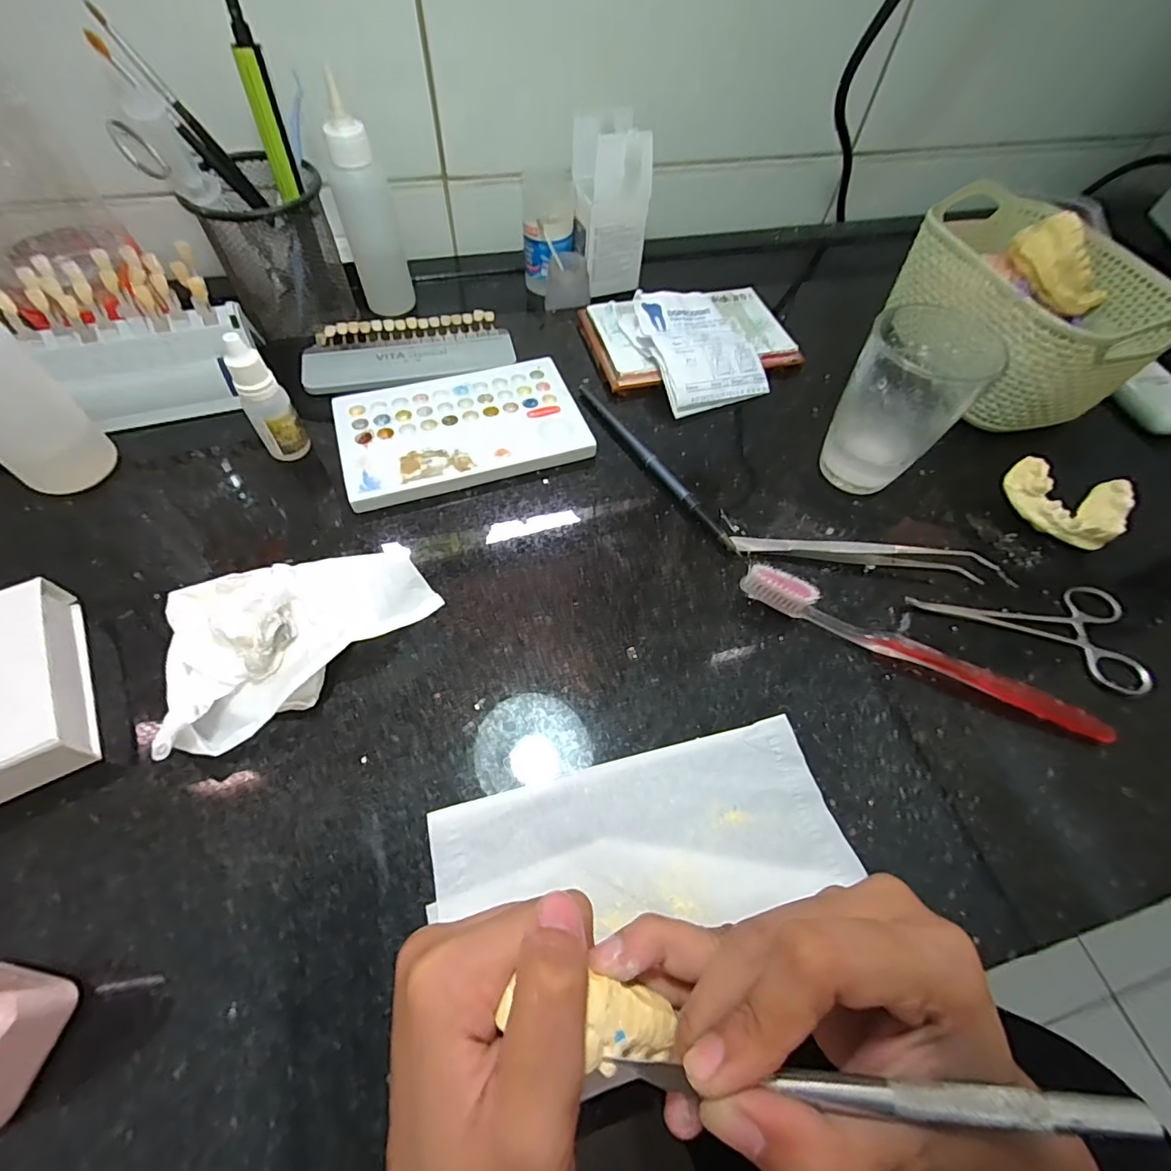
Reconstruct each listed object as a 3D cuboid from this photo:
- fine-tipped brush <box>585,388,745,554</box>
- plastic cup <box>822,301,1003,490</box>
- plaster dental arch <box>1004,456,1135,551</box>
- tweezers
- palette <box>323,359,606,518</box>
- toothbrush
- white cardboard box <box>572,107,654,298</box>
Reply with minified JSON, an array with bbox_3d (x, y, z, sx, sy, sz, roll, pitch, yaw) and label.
[{"bbox_3d":[0.044,-0.079,0.336,0.010,0.010,0.163,-29,64,-18],"label":"fine-tipped brush"},{"bbox_3d":[0.182,-0.100,0.308,0.057,0.093,0.061,38,65,19],"label":"plastic cup"},{"bbox_3d":[0.296,-0.049,0.321,0.063,0.030,0.051,13,59,6],"label":"plaster dental arch"},{"bbox_3d":[0.168,-0.018,0.301,0.161,0.016,0.014,8,59,2],"label":"tweezers"},{"bbox_3d":[-0.080,-0.104,0.342,0.151,0.012,0.096,-17,61,-12],"label":"palette"},{"bbox_3d":[0.170,0.032,0.264,0.184,0.026,0.011,23,61,11],"label":"toothbrush"},{"bbox_3d":[0.020,-0.320,0.444,0.053,0.116,0.058,-10,60,-8],"label":"white cardboard box"}]

